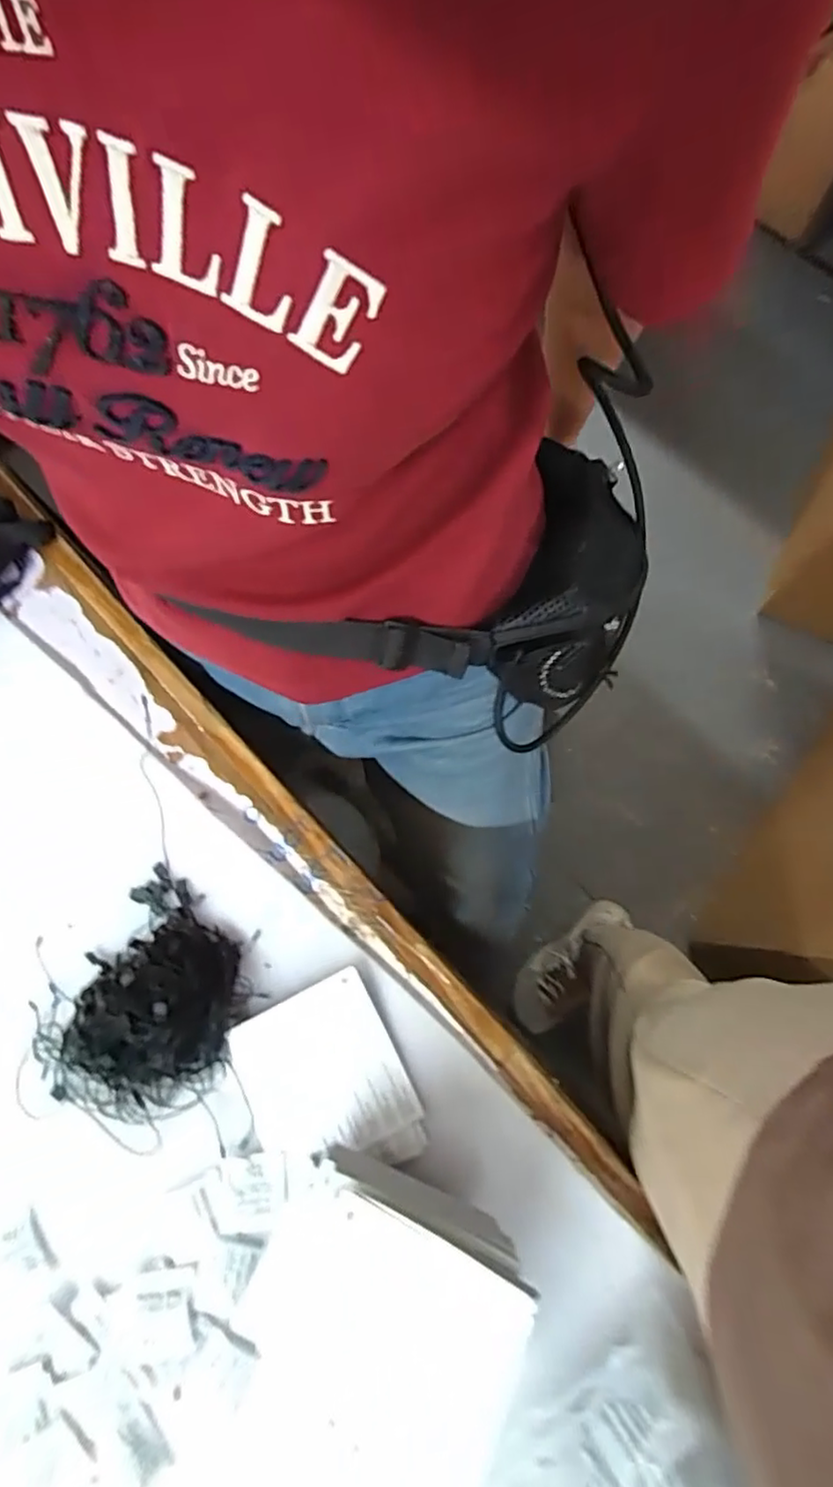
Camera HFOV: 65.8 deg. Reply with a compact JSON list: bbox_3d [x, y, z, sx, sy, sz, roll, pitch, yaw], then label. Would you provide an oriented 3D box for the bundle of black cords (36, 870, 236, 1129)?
[{"bbox_3d":[-0.170,0.165,0.403,0.116,0.037,0.149,26,78,9],"label":"bundle of black cords"}]

